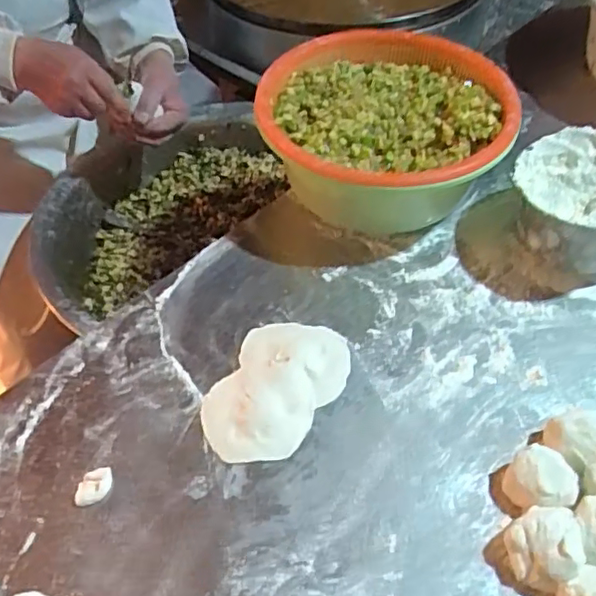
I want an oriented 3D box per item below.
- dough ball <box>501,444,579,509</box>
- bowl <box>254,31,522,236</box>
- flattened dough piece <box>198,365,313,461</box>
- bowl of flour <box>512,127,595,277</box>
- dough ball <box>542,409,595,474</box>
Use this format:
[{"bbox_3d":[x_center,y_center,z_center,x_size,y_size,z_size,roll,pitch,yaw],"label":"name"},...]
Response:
[{"bbox_3d":[0.192,0.146,0.480,0.050,0.032,0.045,36,56,27],"label":"dough ball"},{"bbox_3d":[0.094,-0.178,0.694,0.268,0.130,0.266,1,47,-1],"label":"bowl"},{"bbox_3d":[-0.036,0.101,0.538,0.097,0.012,0.086,-2,51,0],"label":"flattened dough piece"},{"bbox_3d":[0.296,-0.095,0.631,0.142,0.100,0.141,1,47,-1],"label":"bowl of flour"},{"bbox_3d":[0.231,0.119,0.500,0.047,0.039,0.046,1,47,-1],"label":"dough ball"}]

